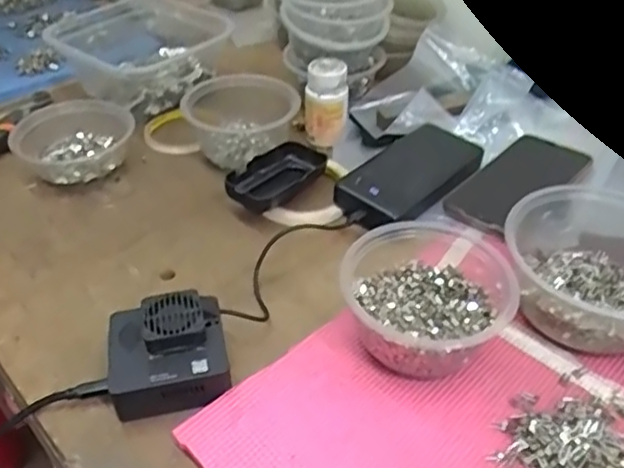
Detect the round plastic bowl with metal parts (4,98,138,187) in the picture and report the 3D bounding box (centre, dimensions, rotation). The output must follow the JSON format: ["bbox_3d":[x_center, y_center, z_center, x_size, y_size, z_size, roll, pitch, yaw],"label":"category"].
[{"bbox_3d":[-0.231,-0.096,0.614,0.096,0.035,0.103,33,49,31],"label":"round plastic bowl with metal parts"}]

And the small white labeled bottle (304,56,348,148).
[{"bbox_3d":[0.015,-0.139,0.650,0.044,0.076,0.041,-31,49,-29],"label":"small white labeled bottle"}]

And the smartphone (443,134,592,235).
[{"bbox_3d":[0.197,-0.049,0.593,0.068,0.013,0.167,32,51,32],"label":"smartphone"}]

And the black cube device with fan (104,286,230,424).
[{"bbox_3d":[-0.099,0.082,0.425,0.077,0.043,0.072,-10,42,-9],"label":"black cube device with fan"}]

